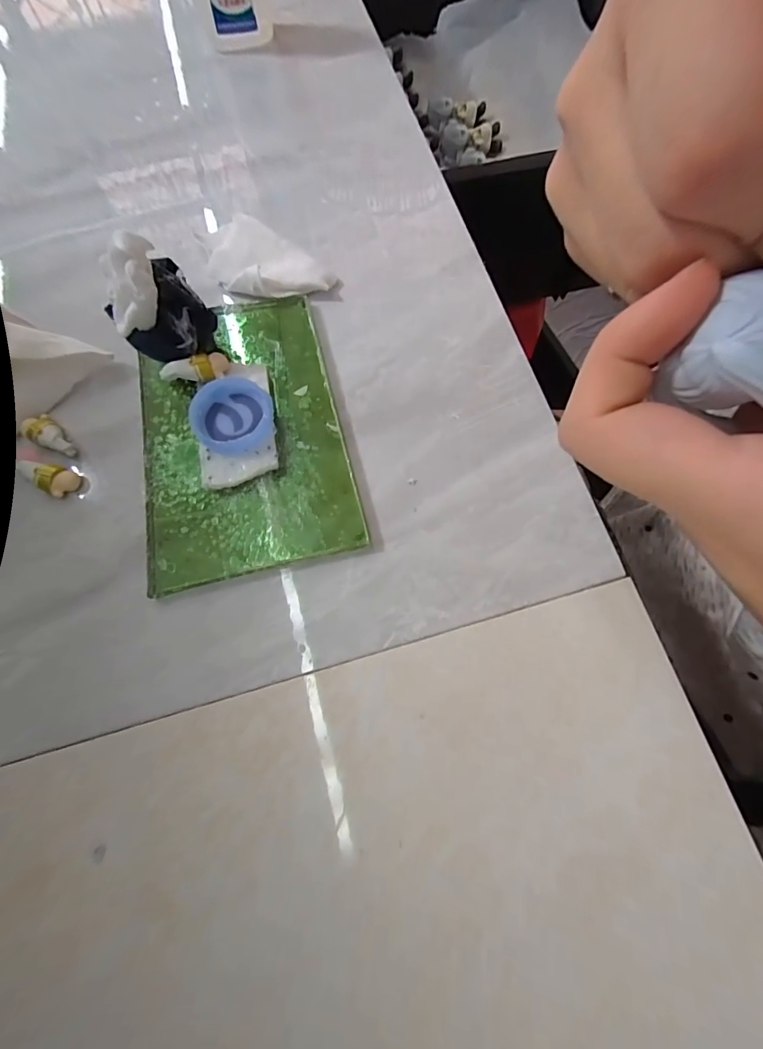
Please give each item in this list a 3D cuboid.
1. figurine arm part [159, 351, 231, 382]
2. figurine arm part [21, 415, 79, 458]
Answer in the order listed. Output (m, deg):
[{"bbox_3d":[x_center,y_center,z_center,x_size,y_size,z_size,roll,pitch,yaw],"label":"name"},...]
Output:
[{"bbox_3d":[-0.063,-0.054,0.136,0.022,0.005,0.009,-22,75,-22],"label":"figurine arm part"},{"bbox_3d":[-0.115,-0.031,0.138,0.022,0.006,0.009,34,76,9],"label":"figurine arm part"}]

